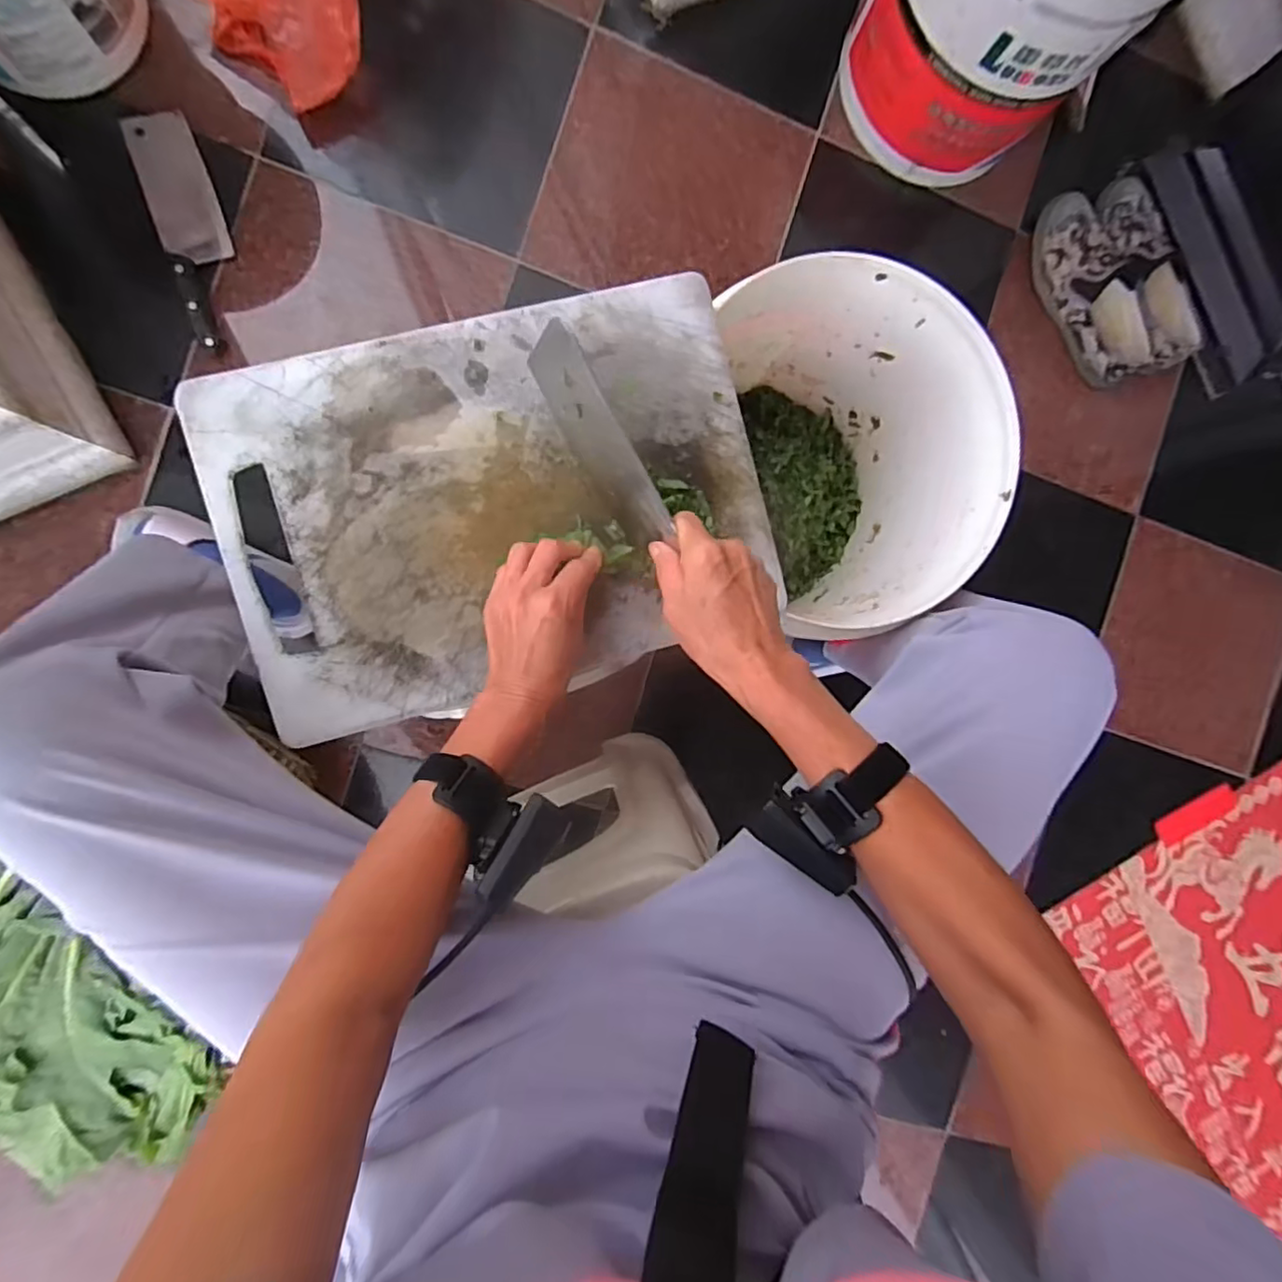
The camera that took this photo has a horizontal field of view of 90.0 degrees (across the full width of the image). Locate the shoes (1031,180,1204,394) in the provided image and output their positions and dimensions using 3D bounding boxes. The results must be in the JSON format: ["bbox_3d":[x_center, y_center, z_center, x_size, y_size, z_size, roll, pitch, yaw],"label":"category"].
[{"bbox_3d":[0.637,-0.484,0.859,0.176,0.061,0.255,-20,94,-8],"label":"shoes"}]

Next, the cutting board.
[{"bbox_3d":[-0.106,-0.105,0.483,0.399,0.023,0.277,-16,94,-6],"label":"cutting board"}]

